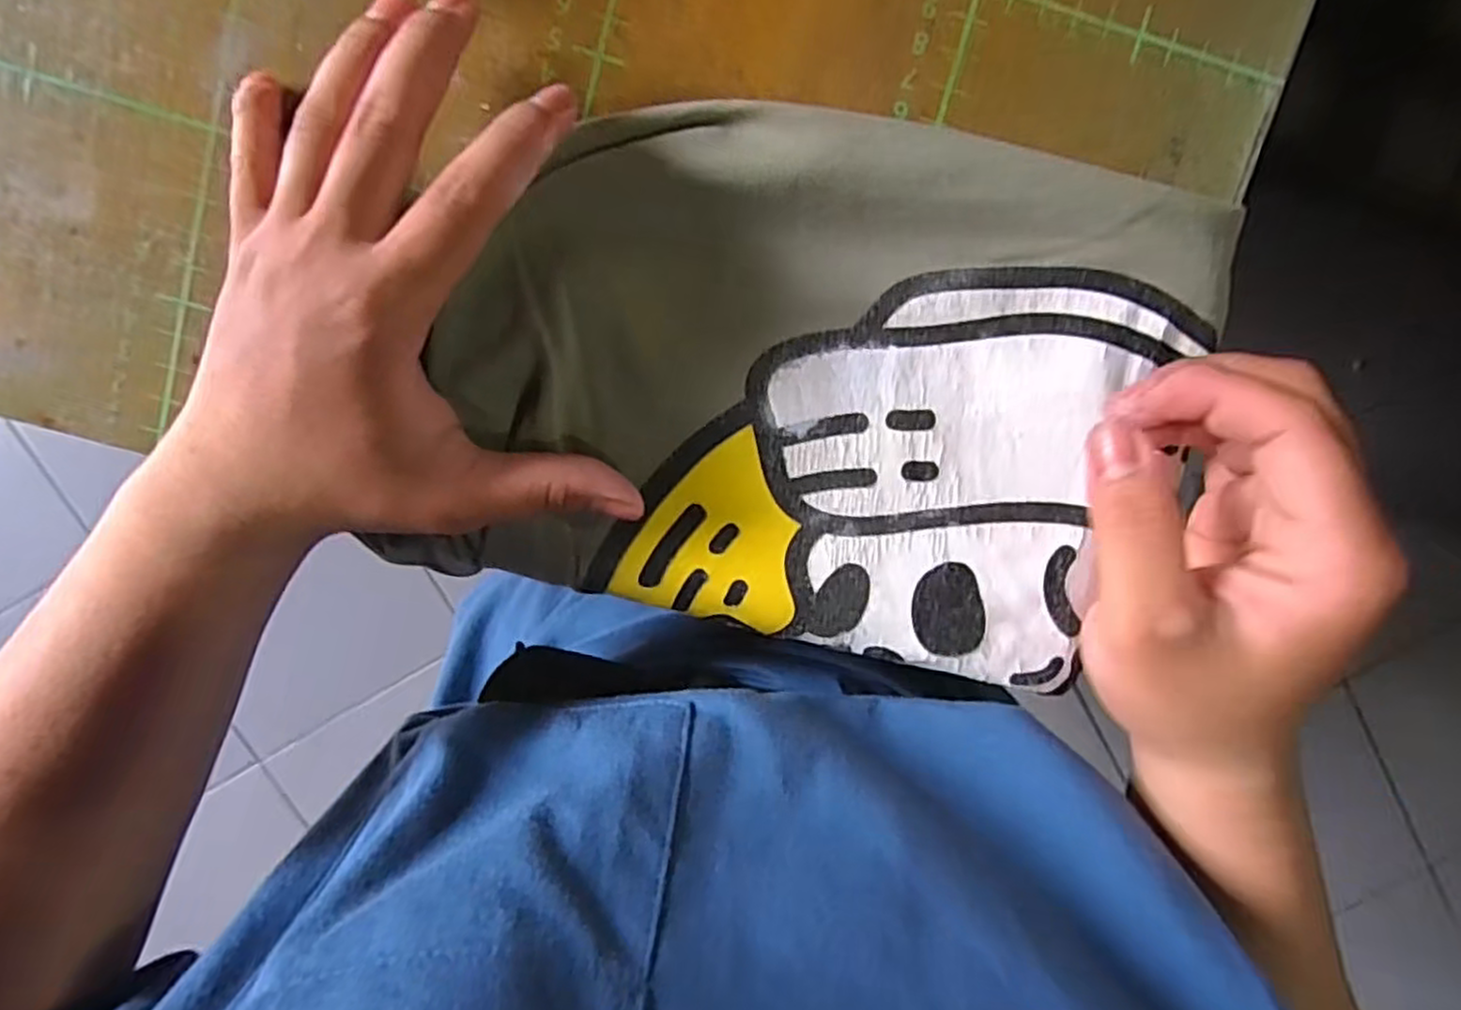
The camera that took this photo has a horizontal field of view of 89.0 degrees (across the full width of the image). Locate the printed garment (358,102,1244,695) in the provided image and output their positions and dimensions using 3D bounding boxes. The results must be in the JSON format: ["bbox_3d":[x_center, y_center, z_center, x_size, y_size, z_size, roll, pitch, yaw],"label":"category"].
[{"bbox_3d":[0.028,-0.034,0.226,0.215,0.017,0.157,12,98,-4],"label":"printed garment"}]

